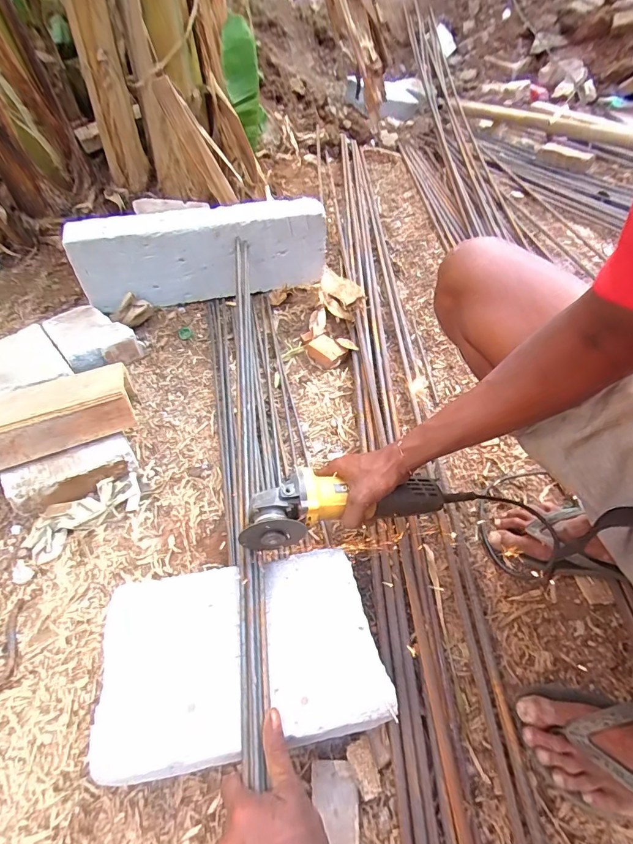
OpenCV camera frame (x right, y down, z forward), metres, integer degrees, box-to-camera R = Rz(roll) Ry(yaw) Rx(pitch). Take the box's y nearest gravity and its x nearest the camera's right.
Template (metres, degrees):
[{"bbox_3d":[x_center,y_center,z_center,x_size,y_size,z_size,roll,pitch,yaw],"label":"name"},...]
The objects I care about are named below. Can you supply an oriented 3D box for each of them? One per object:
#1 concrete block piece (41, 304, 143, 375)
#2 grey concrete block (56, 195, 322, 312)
[{"bbox_3d":[-0.539,-0.198,0.998,0.154,0.070,0.212,-34,56,-25],"label":"concrete block piece"},{"bbox_3d":[-0.276,-0.416,1.048,0.608,0.197,0.089,-11,49,-8],"label":"grey concrete block"}]

